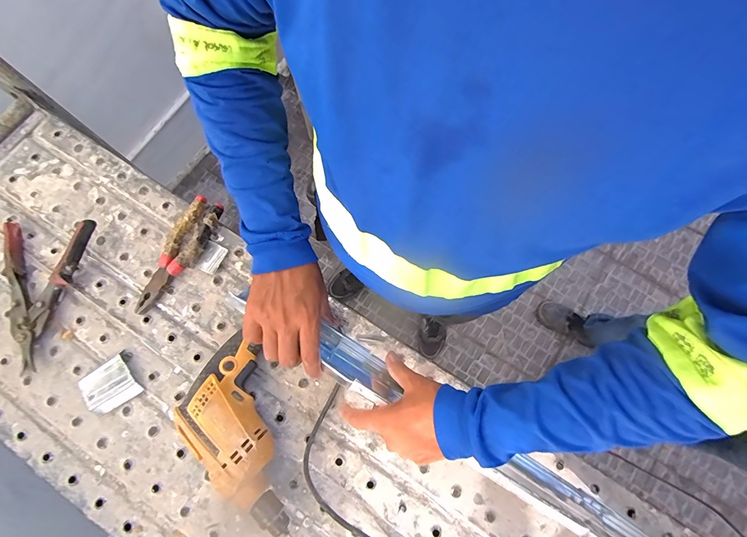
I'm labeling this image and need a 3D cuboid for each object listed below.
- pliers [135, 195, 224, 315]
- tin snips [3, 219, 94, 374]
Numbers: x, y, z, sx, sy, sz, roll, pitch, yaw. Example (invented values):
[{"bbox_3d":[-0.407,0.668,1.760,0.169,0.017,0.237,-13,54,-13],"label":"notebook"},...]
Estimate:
[{"bbox_3d":[-0.298,-0.021,0.522,0.049,0.026,0.189,28,77,8],"label":"pliers"},{"bbox_3d":[-0.518,0.023,0.510,0.129,0.034,0.223,14,76,4],"label":"tin snips"}]

